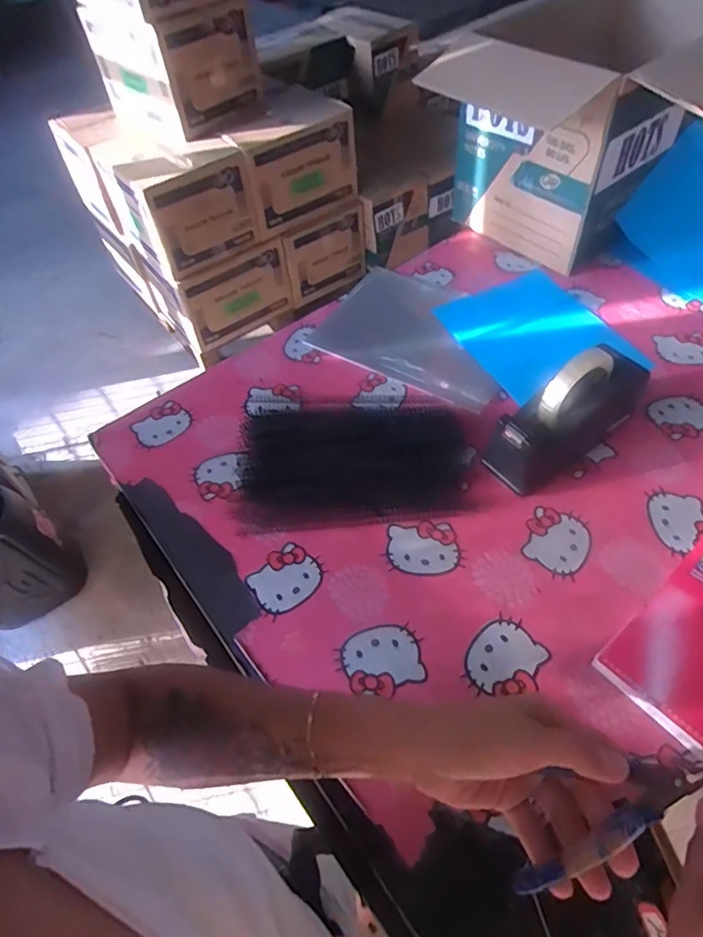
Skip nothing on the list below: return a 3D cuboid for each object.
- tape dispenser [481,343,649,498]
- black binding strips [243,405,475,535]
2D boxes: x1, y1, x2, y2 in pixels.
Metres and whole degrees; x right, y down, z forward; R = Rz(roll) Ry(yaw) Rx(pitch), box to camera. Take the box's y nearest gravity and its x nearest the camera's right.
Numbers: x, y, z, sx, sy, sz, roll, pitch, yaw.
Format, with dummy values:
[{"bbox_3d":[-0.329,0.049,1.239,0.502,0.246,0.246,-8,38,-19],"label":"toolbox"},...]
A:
[{"bbox_3d":[0.261,-0.063,0.681,0.213,0.124,0.073,-29,55,-17],"label":"tape dispenser"},{"bbox_3d":[0.000,-0.016,0.708,0.284,0.032,0.191,-6,52,0],"label":"black binding strips"}]

